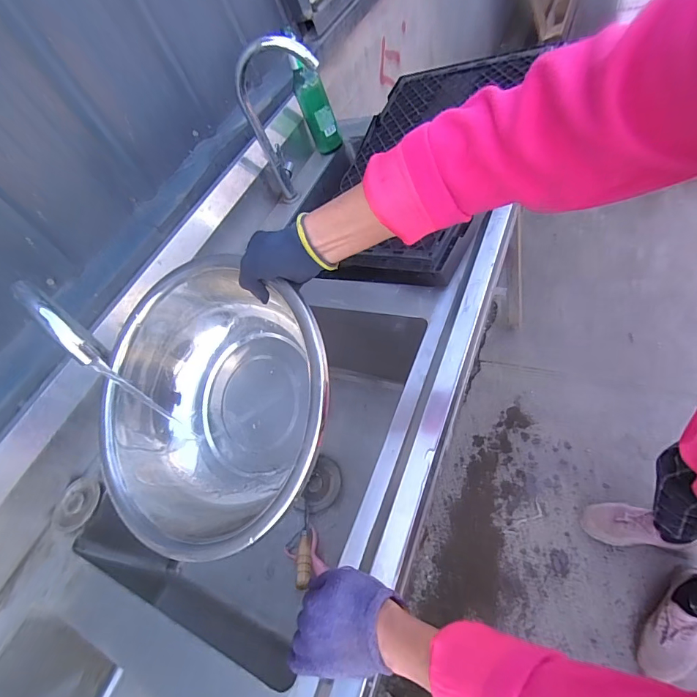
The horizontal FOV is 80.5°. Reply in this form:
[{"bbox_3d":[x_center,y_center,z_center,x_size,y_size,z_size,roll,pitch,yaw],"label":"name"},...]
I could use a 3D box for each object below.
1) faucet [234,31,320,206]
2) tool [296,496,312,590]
[{"bbox_3d":[-0.136,-0.474,0.884,0.165,0.325,0.075,-6,50,0],"label":"faucet"},{"bbox_3d":[-0.077,0.341,0.729,0.023,0.021,0.163,-5,27,0],"label":"tool"}]

